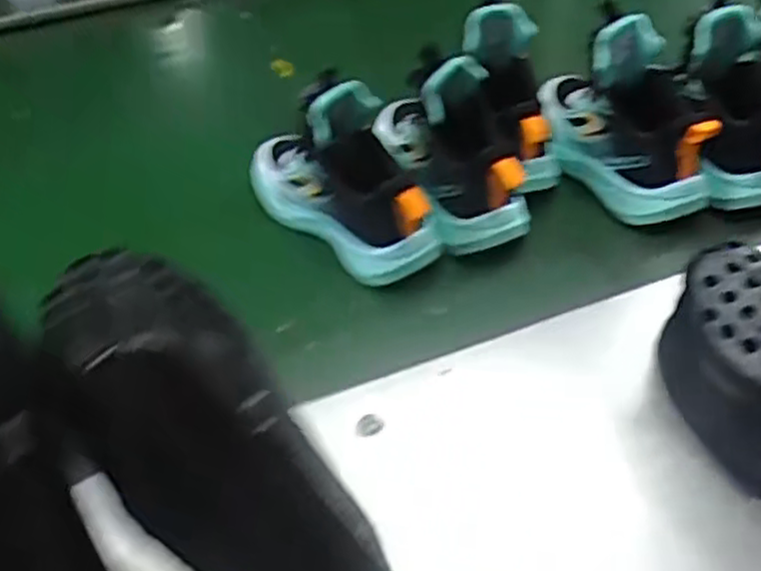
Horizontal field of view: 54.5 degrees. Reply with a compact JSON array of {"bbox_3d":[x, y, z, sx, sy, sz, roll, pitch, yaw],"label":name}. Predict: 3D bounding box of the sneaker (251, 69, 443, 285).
[{"bbox_3d":[-0.032,-0.101,0.587,0.076,0.135,0.197,-30,49,-25],"label":"sneaker"}]

